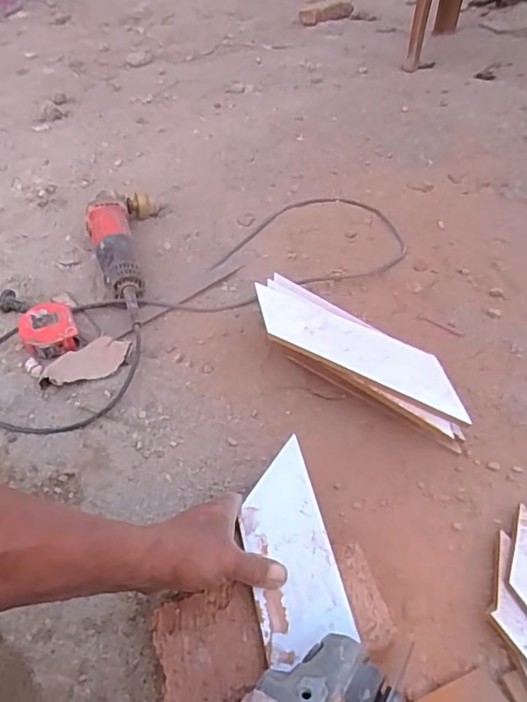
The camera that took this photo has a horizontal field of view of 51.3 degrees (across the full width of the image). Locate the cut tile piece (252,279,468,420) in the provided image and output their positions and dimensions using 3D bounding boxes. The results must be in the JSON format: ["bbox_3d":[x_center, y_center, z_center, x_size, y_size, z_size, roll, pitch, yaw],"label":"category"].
[{"bbox_3d":[0.099,-0.007,0.639,0.289,0.011,0.073,24,50,27],"label":"cut tile piece"}]

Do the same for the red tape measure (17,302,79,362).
[{"bbox_3d":[-0.298,-0.030,0.757,0.070,0.033,0.078,-20,46,-15],"label":"red tape measure"}]

